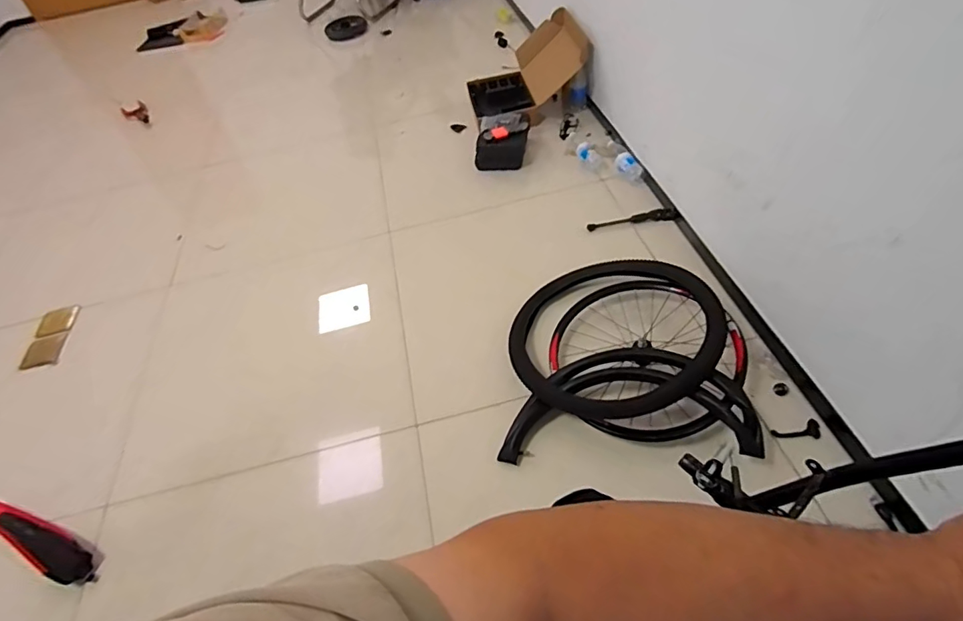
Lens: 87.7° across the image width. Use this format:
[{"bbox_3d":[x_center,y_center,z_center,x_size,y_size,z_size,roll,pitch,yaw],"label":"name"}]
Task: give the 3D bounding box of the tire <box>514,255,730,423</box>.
[{"bbox_3d":[0.340,0.053,1.311,0.529,0.055,0.529,-15,43,14],"label":"tire"}]

